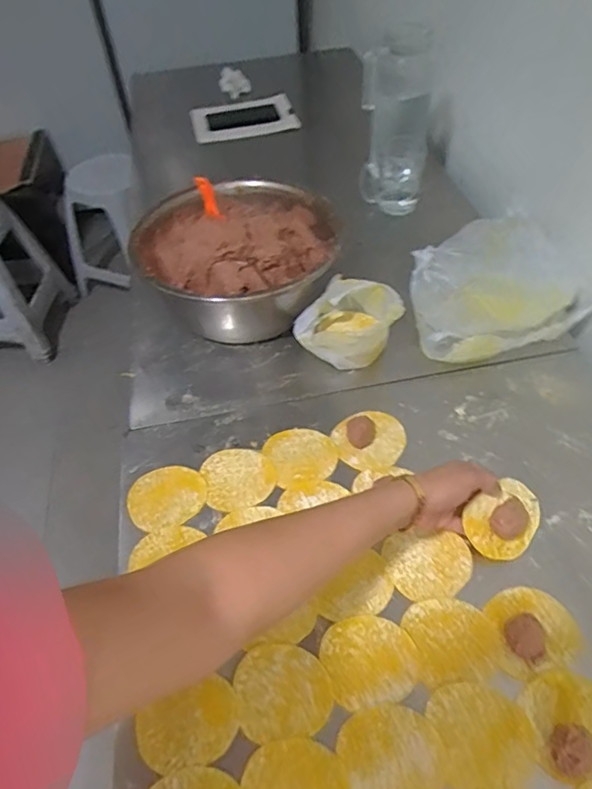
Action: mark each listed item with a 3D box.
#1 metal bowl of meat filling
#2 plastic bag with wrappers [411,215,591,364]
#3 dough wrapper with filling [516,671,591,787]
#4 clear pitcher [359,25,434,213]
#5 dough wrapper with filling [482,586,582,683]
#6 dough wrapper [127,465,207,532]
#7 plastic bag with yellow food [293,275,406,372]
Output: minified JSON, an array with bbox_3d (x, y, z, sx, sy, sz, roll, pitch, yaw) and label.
[{"bbox_3d":[-0.081,-0.190,0.795,0.269,0.133,0.252,-2,50,2],"label":"metal bowl of meat filling"},{"bbox_3d":[0.265,-0.141,0.750,0.232,0.088,0.174,-19,51,-11],"label":"plastic bag with wrappers"},{"bbox_3d":[0.234,0.269,0.447,0.076,0.025,0.077,-2,50,2],"label":"dough wrapper with filling"},{"bbox_3d":[0.166,-0.453,0.920,0.114,0.236,0.134,7,51,10],"label":"clear pitcher"},{"bbox_3d":[0.219,0.214,0.501,0.081,0.016,0.074,-2,50,2],"label":"dough wrapper with filling"},{"bbox_3d":[-0.146,0.115,0.617,0.085,0.006,0.073,-21,58,-9],"label":"dough wrapper"},{"bbox_3d":[0.068,-0.099,0.724,0.133,0.093,0.095,3,50,6],"label":"plastic bag with yellow food"}]

